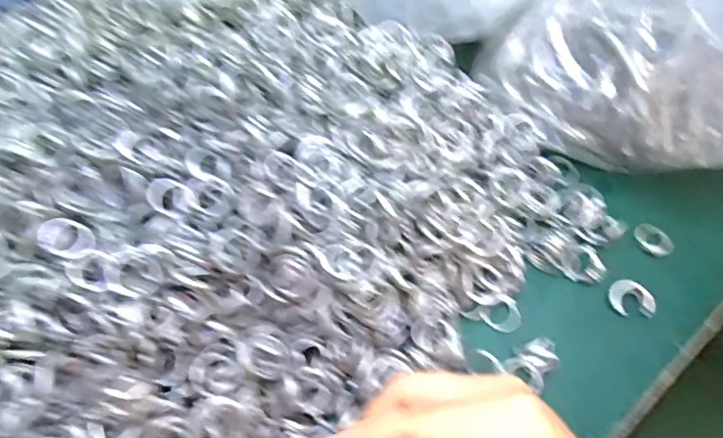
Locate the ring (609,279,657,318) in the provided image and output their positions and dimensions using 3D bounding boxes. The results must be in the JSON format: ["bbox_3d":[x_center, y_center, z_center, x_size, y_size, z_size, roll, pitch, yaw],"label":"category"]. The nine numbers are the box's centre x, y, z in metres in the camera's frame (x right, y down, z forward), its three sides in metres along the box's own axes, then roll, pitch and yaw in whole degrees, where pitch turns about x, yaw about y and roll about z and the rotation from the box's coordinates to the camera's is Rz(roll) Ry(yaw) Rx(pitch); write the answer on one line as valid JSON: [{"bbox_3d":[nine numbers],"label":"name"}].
[{"bbox_3d":[0.181,0.053,0.376,0.028,0.011,0.022,5,56,0],"label":"ring"}]

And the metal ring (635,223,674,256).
[{"bbox_3d":[0.212,0.016,0.408,0.024,0.005,0.028,-35,65,-24],"label":"metal ring"}]

